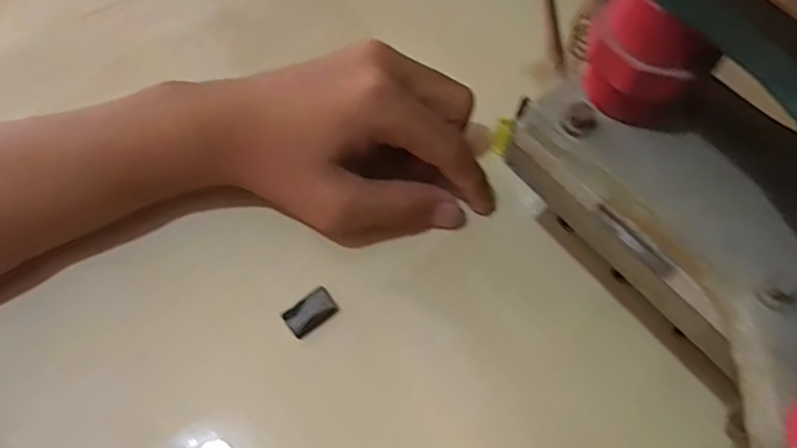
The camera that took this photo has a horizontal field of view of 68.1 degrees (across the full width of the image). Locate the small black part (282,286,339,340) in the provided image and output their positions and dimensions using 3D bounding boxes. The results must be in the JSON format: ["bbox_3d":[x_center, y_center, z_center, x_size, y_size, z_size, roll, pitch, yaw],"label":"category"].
[{"bbox_3d":[-0.039,0.039,0.263,0.022,0.004,0.014,-37,69,-19],"label":"small black part"}]

